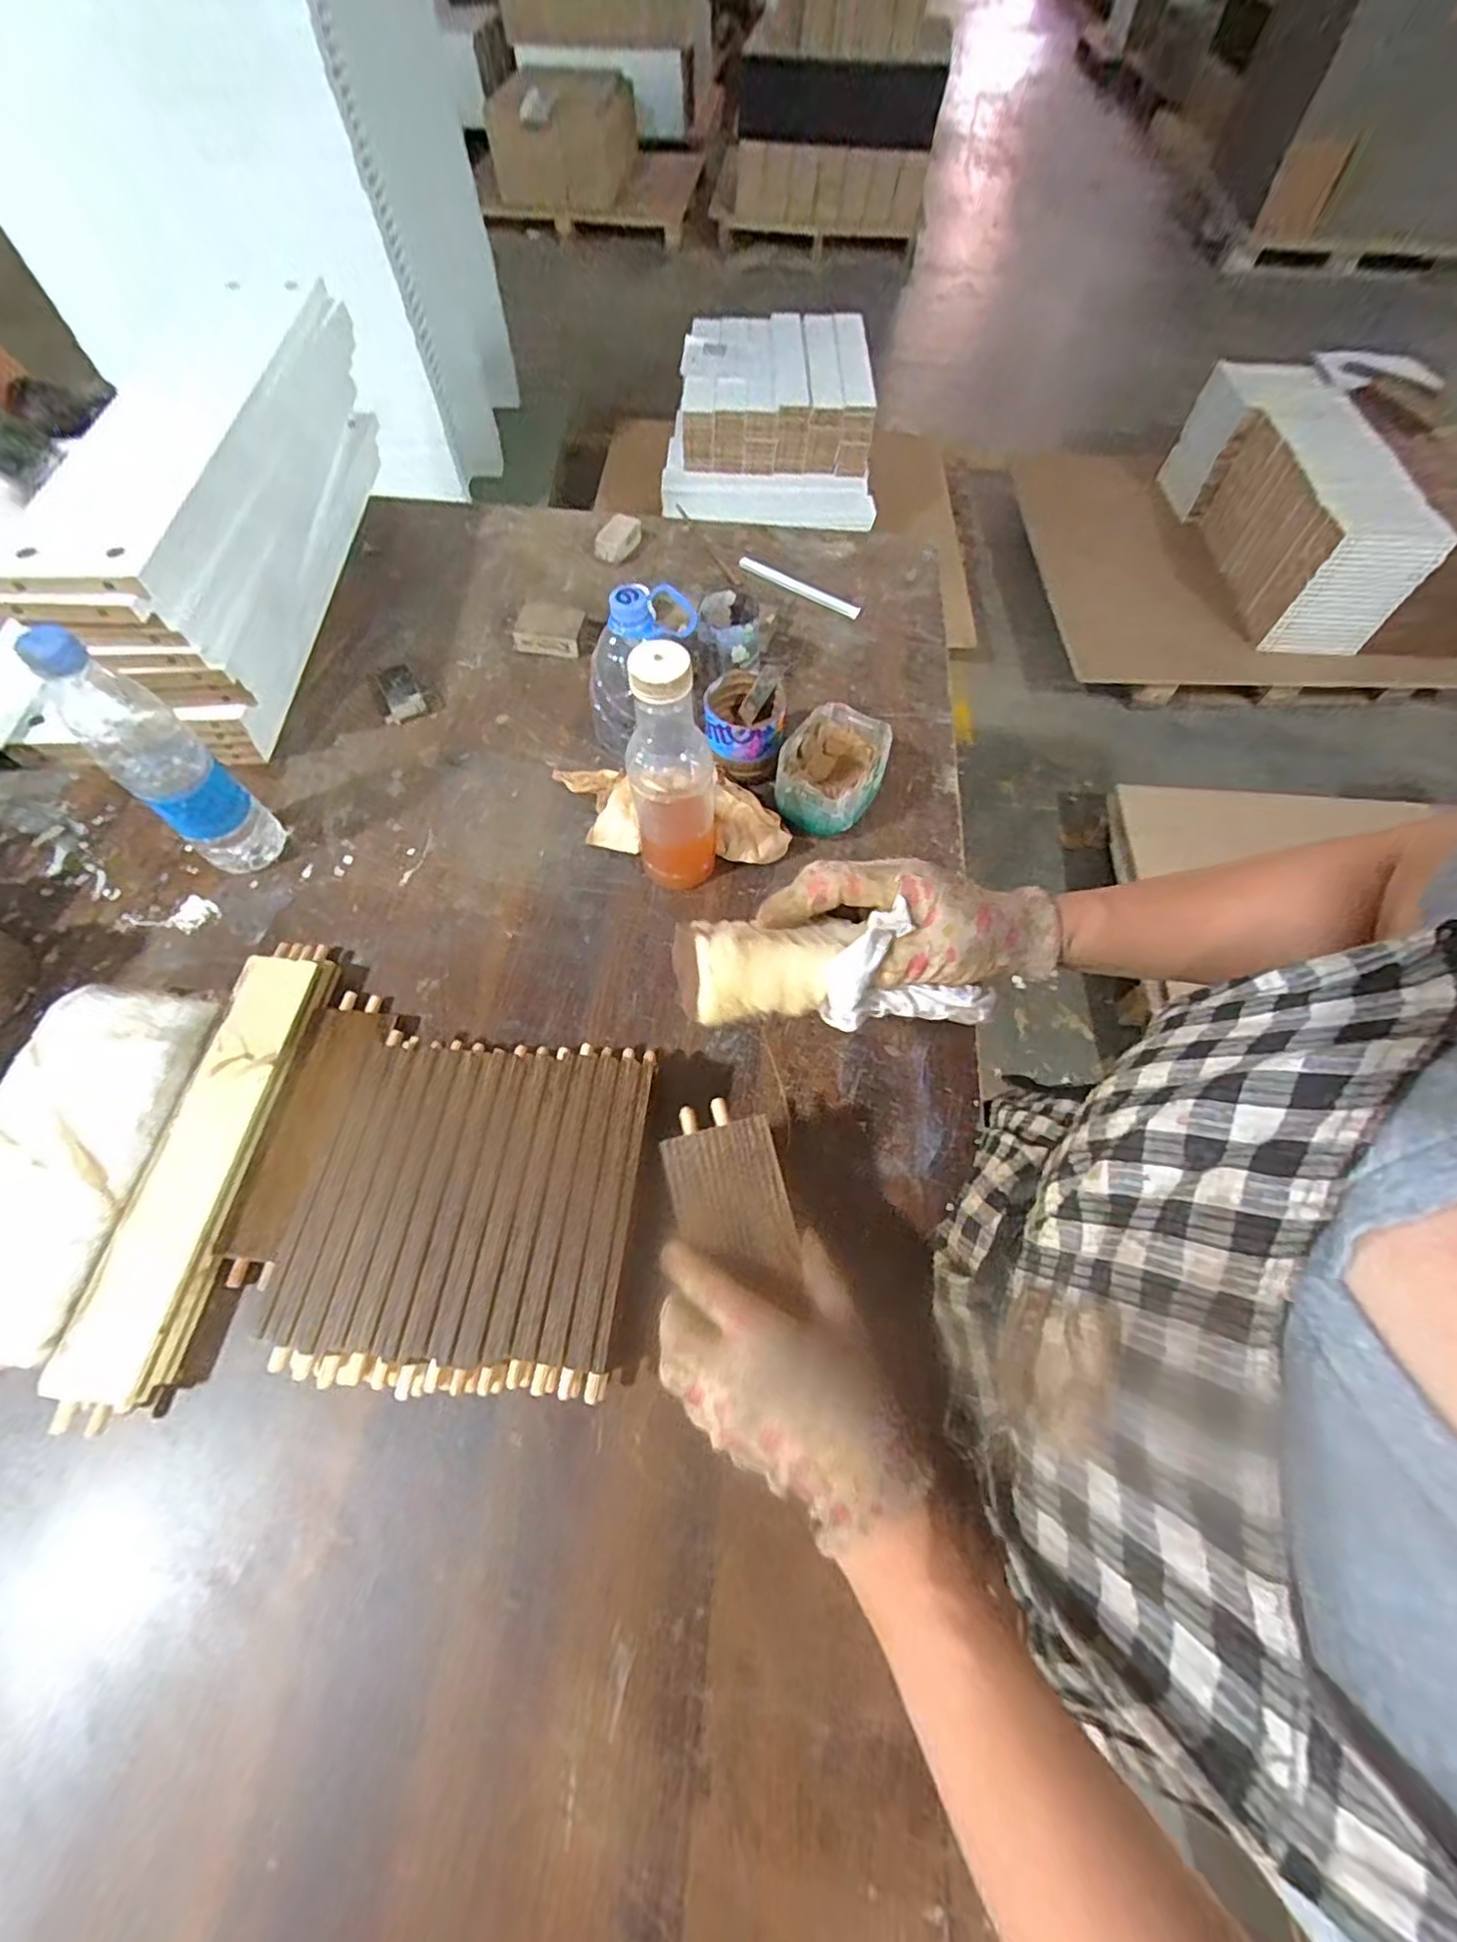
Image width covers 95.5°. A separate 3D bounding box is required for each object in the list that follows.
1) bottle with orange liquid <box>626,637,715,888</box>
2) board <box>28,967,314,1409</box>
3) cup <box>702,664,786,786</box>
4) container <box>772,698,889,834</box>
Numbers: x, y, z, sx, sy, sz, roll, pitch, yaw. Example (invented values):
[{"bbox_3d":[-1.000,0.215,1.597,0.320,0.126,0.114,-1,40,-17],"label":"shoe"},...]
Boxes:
[{"bbox_3d":[-0.042,-0.145,0.502,0.060,0.212,0.053,-1,63,-2],"label":"bottle with orange liquid"},{"bbox_3d":[-0.355,0.118,0.446,0.053,0.013,0.284,9,63,-4],"label":"board"},{"bbox_3d":[0.014,-0.225,0.616,0.071,0.078,0.074,1,63,-1],"label":"cup"},{"bbox_3d":[0.092,-0.176,0.598,0.086,0.066,0.103,28,65,12],"label":"container"}]

